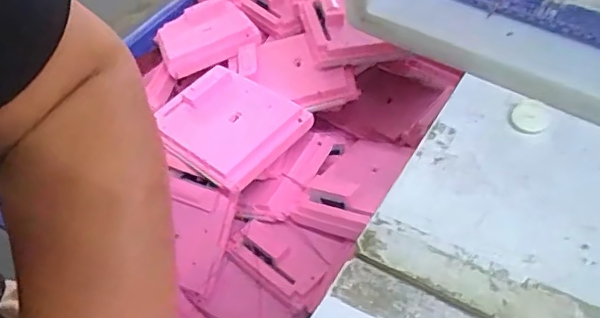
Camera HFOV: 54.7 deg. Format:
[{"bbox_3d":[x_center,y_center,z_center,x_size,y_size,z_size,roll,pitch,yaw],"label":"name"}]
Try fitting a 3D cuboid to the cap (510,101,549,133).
[{"bbox_3d":[0.148,-0.027,0.374,0.023,0.004,0.024,-3,51,4],"label":"cap"}]

